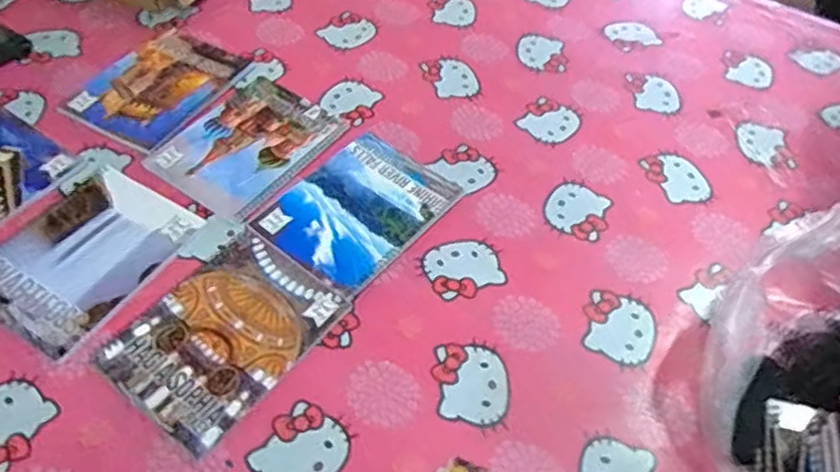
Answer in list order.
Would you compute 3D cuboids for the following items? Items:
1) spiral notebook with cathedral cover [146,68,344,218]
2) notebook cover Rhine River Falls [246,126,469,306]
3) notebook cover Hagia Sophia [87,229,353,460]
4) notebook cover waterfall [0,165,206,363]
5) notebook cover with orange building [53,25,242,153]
[{"bbox_3d":[-0.203,-0.112,0.785,0.154,0.009,0.194,30,57,16],"label":"spiral notebook with cathedral cover"},{"bbox_3d":[-0.067,-0.031,0.735,0.148,0.008,0.196,35,58,19],"label":"notebook cover Rhine River Falls"},{"bbox_3d":[-0.185,0.092,0.630,0.146,0.007,0.195,33,58,18],"label":"notebook cover Hagia Sophia"},{"bbox_3d":[-0.342,0.018,0.673,0.148,0.007,0.194,28,56,15],"label":"notebook cover waterfall"},{"bbox_3d":[-0.329,-0.192,0.835,0.145,0.011,0.197,26,56,14],"label":"notebook cover with orange building"}]

